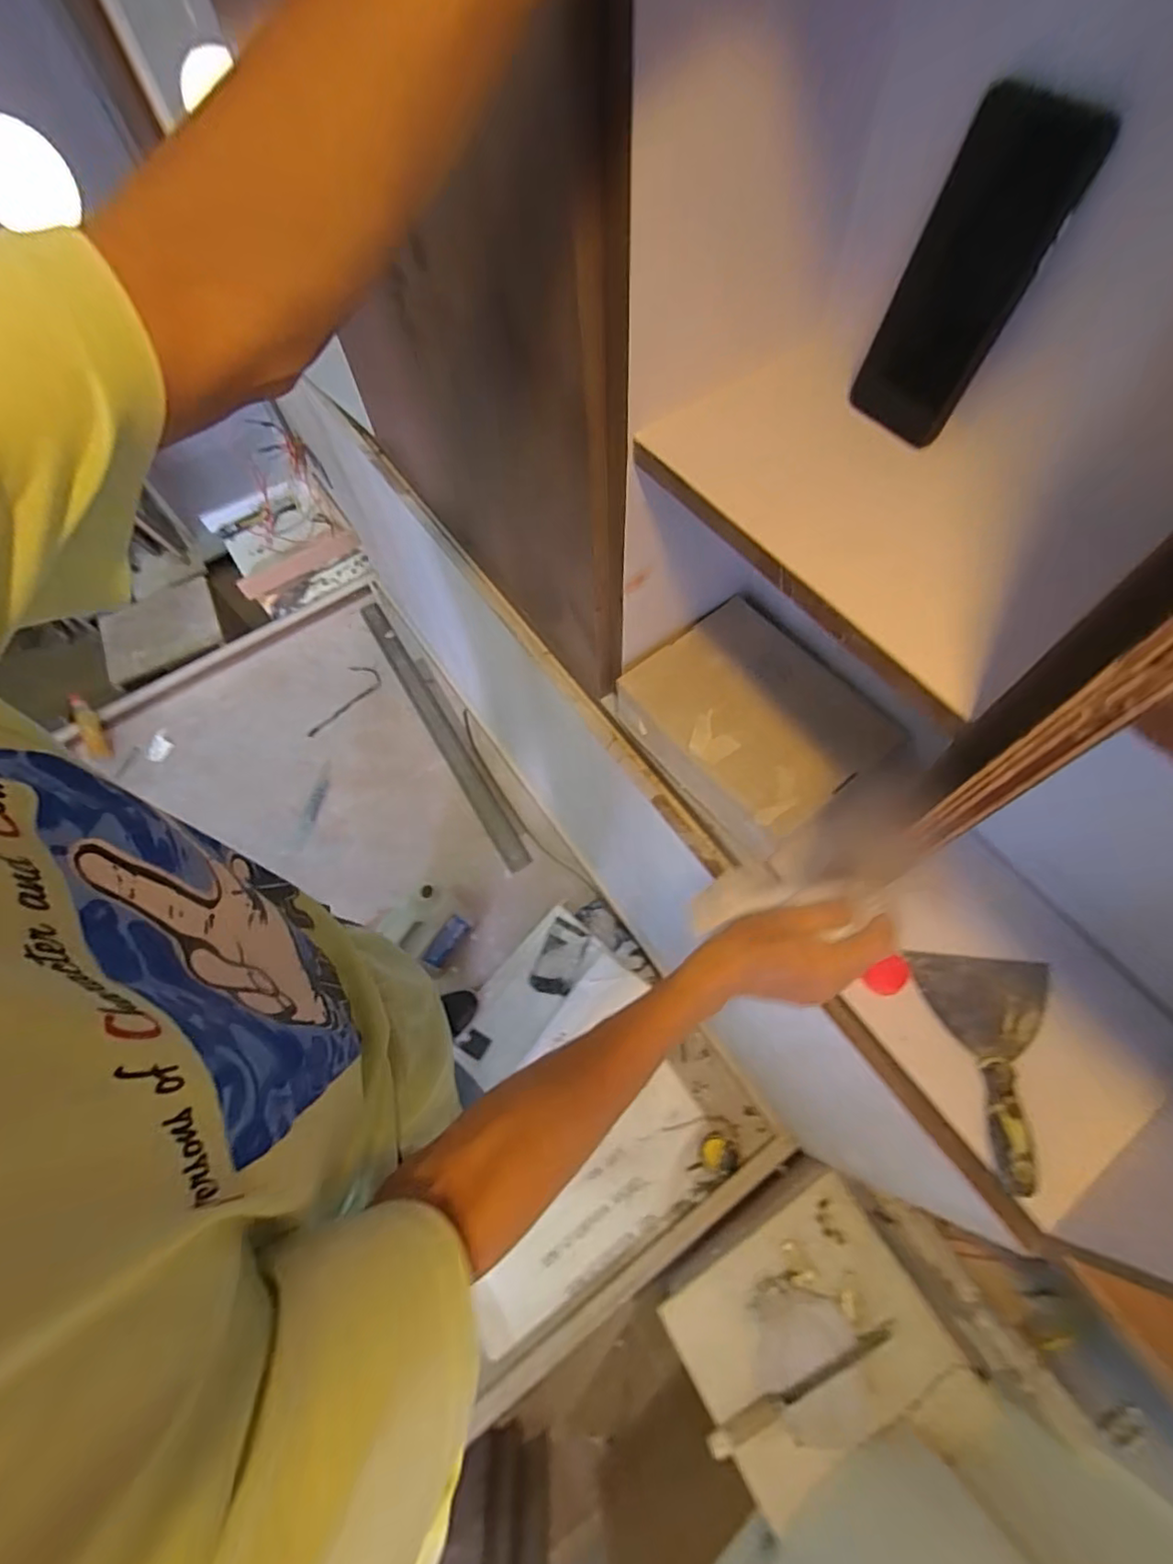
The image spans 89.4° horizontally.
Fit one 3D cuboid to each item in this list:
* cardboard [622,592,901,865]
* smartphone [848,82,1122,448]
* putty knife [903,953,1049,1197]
[{"bbox_3d":[0.196,-0.066,0.704,0.213,0.086,0.265,-35,68,-13],"label":"cardboard"},{"bbox_3d":[0.239,-0.316,0.383,0.009,0.166,0.074,-37,69,-26],"label":"smartphone"},{"bbox_3d":[0.384,0.270,0.565,0.110,0.032,0.197,6,65,5],"label":"putty knife"}]

